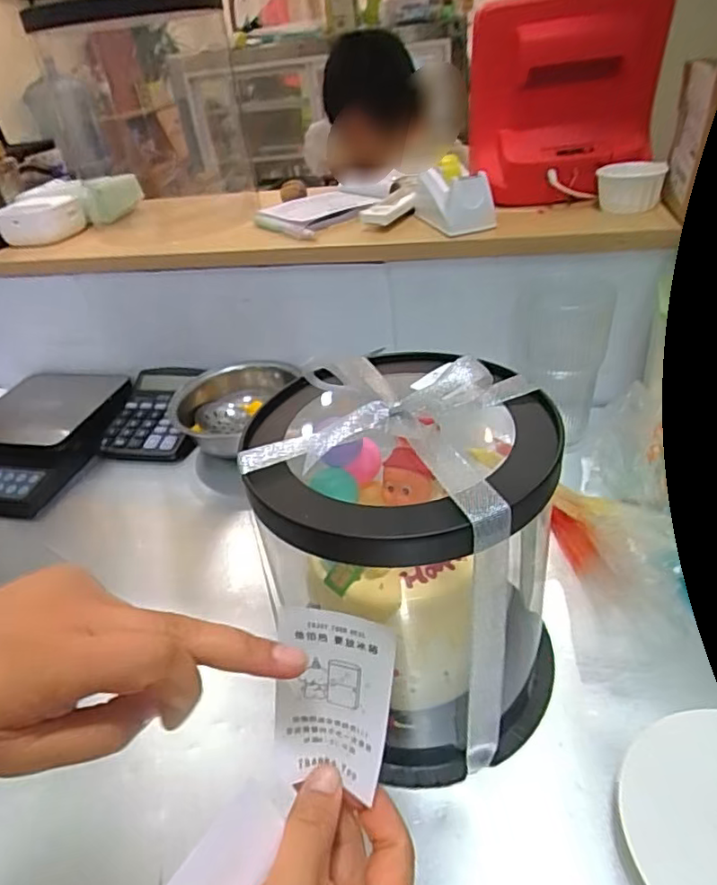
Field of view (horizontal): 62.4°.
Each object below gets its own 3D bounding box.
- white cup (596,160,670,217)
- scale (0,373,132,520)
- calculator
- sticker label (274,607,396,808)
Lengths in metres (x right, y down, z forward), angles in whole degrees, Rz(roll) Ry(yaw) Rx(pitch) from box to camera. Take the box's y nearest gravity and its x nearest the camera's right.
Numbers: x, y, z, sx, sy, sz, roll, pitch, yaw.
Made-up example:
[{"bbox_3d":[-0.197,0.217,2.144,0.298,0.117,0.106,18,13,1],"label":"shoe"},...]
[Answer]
[{"bbox_3d":[0.289,-0.271,0.630,0.061,0.040,0.065,13,40,27],"label":"white cup"},{"bbox_3d":[-0.399,-0.009,0.729,0.187,0.041,0.247,-1,36,9],"label":"scale"},{"bbox_3d":[-0.246,-0.039,0.738,0.112,0.015,0.150,-2,51,9],"label":"calculator"},{"bbox_3d":[-0.012,0.117,0.270,0.052,0.085,0.007,6,15,11],"label":"sticker label"}]

